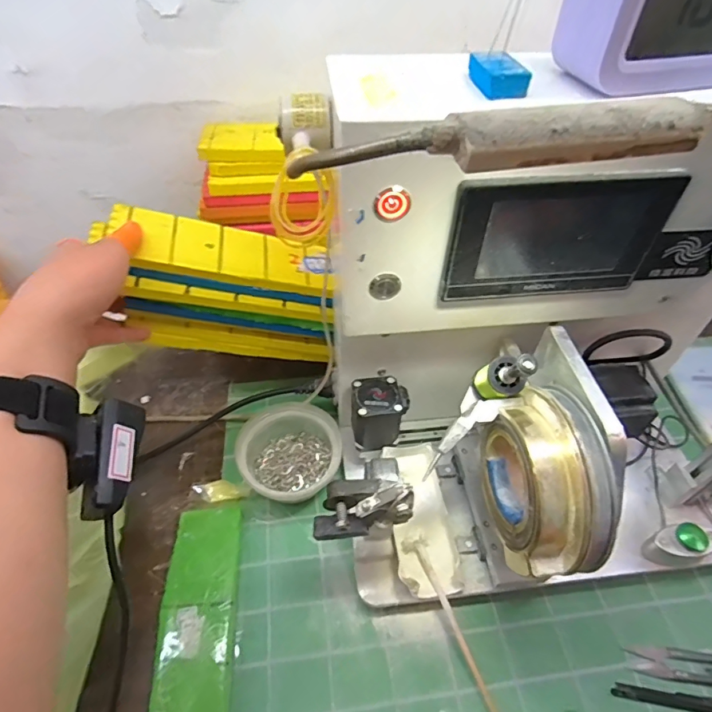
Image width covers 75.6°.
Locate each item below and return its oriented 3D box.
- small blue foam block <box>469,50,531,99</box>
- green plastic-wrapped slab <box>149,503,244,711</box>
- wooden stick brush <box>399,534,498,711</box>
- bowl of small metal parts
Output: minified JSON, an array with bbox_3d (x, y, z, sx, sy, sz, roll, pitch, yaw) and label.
[{"bbox_3d":[0.078,-0.157,0.255,0.022,0.013,0.039,-6,49,-7],"label":"small blue foam block"},{"bbox_3d":[-0.129,0.216,0.380,0.058,0.012,0.184,-3,49,-5],"label":"green plastic-wrapped slab"},{"bbox_3d":[0.081,0.221,0.362,0.019,0.016,0.160,-18,64,-17],"label":"wooden stick brush"},{"bbox_3d":[-0.069,0.098,0.458,0.103,0.053,0.100,1,48,-1],"label":"bowl of small metal parts"}]

